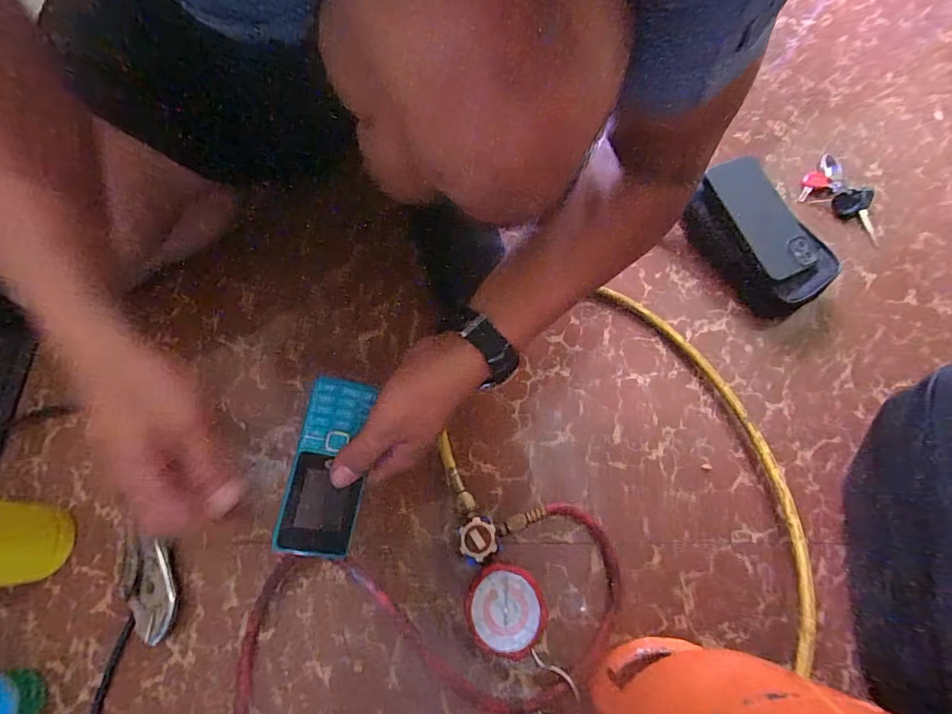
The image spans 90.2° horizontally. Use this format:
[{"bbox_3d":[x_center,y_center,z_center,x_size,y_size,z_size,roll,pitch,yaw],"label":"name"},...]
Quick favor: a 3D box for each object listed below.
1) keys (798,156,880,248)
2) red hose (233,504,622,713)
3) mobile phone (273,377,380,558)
[{"bbox_3d":[0.497,-0.216,0.631,0.116,0.016,0.093,37,74,13],"label":"keys"},{"bbox_3d":[-0.034,0.287,0.397,0.373,0.091,0.267,-10,70,-3],"label":"red hose"},{"bbox_3d":[-0.109,0.078,0.351,0.051,0.017,0.125,9,70,4],"label":"mobile phone"}]

